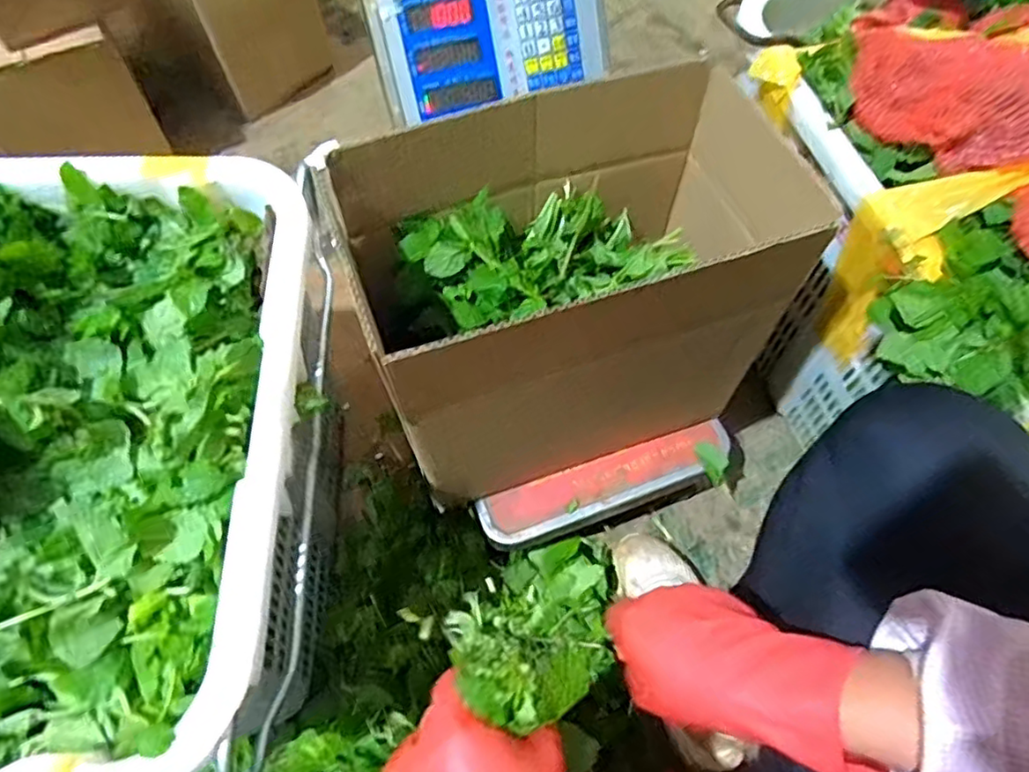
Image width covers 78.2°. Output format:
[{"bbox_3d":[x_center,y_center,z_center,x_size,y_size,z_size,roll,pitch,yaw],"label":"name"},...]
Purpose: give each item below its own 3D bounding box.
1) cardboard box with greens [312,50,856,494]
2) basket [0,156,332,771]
[{"bbox_3d":[0.040,-0.078,0.596,0.334,0.306,0.216,-14,64,-9],"label":"cardboard box with greens"},{"bbox_3d":[-0.485,0.082,0.534,0.645,0.283,0.453,-3,63,-4],"label":"basket"}]

